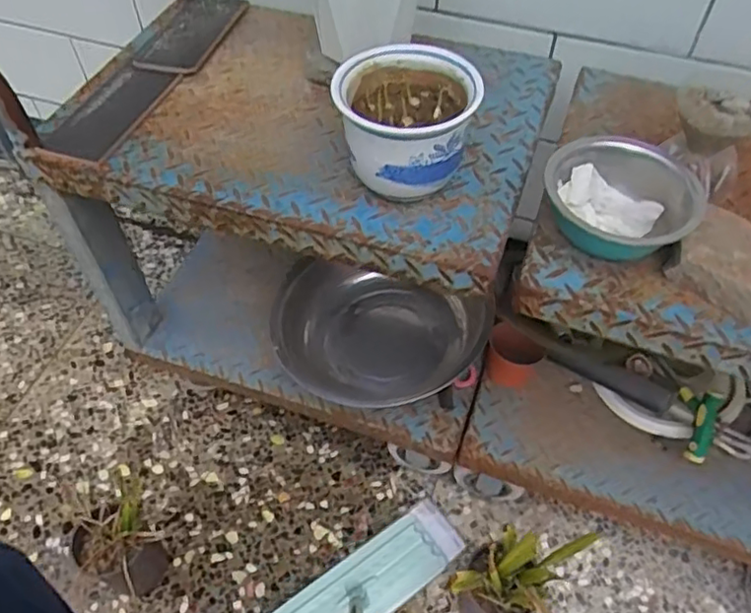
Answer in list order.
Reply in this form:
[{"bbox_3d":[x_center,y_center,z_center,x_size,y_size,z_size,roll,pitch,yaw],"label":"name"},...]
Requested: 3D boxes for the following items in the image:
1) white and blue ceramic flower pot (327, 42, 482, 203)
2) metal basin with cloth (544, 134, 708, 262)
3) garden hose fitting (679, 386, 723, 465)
[{"bbox_3d":[0.039,-0.188,0.727,0.155,0.158,0.146,0,53,0],"label":"white and blue ceramic flower pot"},{"bbox_3d":[0.278,-0.127,0.738,0.171,0.080,0.154,11,54,8],"label":"metal basin with cloth"},{"bbox_3d":[0.526,0.195,1.044,0.051,0.052,0.119,5,86,8],"label":"garden hose fitting"}]

